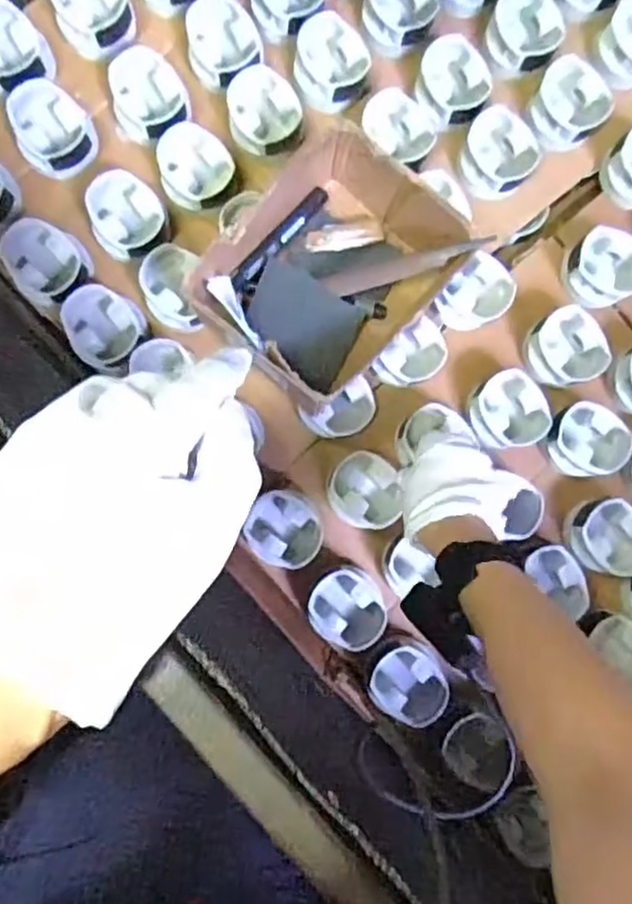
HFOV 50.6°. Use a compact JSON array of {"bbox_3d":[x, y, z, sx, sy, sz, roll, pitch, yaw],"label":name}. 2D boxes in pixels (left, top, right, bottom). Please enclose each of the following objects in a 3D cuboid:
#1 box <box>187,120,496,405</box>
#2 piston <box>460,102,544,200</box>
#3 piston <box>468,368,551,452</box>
[{"bbox_3d":[0.008,-0.161,0.616,0.160,0.105,0.203,44,85,-1],"label":"box"},{"bbox_3d":[0.190,-0.307,0.696,0.076,0.048,0.084,14,86,-3],"label":"piston"},{"bbox_3d":[0.196,-0.041,0.687,0.070,0.044,0.076,0,87,-4],"label":"piston"}]

